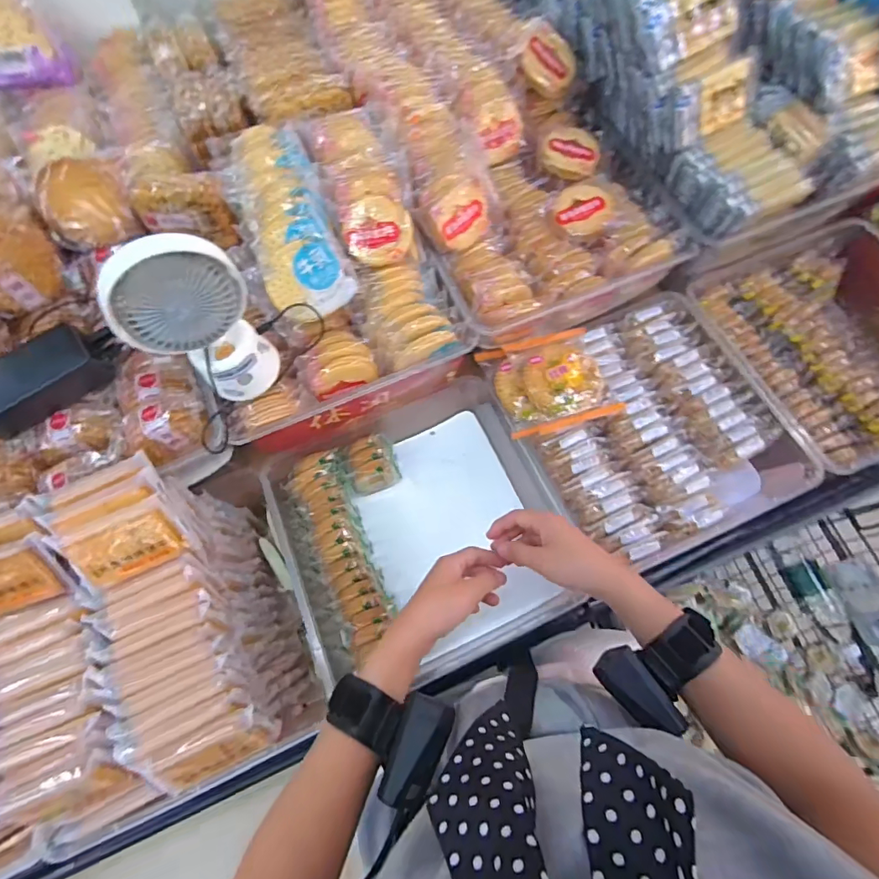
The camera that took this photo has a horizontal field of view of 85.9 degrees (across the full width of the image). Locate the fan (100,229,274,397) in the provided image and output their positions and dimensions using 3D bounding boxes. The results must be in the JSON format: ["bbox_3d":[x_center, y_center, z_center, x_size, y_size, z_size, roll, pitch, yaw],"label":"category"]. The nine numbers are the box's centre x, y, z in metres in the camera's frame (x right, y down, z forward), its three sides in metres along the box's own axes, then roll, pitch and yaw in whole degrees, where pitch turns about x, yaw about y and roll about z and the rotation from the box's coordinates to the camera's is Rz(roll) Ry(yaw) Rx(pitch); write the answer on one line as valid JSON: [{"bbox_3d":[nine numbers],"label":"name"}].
[{"bbox_3d":[-0.212,-0.100,0.431,0.060,0.165,0.105,41,76,15],"label":"fan"}]

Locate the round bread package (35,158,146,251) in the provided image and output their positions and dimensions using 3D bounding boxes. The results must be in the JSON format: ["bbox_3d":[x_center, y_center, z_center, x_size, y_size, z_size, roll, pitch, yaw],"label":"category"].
[{"bbox_3d":[-0.394,-0.261,0.530,0.096,0.078,0.046,-29,71,-9],"label":"round bread package"}]

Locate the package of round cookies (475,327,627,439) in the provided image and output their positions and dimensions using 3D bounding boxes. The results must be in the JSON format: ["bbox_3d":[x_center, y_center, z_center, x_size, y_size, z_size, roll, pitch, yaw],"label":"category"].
[{"bbox_3d":[0.139,-0.074,0.587,0.149,0.039,0.128,-17,70,-5],"label":"package of round cookies"}]

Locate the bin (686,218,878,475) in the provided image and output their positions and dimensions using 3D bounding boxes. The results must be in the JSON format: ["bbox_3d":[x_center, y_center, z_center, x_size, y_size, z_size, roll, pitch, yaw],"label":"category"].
[{"bbox_3d":[0.560,-0.130,0.676,0.357,0.118,0.306,-22,70,-6],"label":"bin"}]

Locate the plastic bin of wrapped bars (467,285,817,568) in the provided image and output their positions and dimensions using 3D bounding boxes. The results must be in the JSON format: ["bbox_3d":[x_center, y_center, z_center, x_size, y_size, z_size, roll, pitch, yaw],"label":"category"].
[{"bbox_3d":[0.255,-0.022,0.593,0.308,0.089,0.303,-23,71,-7],"label":"plastic bin of wrapped bars"}]

